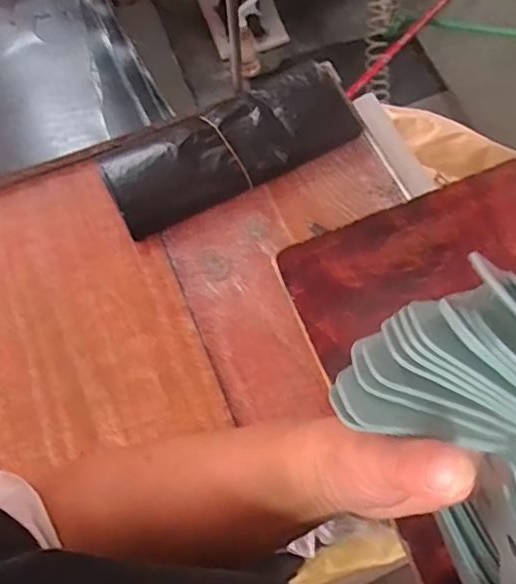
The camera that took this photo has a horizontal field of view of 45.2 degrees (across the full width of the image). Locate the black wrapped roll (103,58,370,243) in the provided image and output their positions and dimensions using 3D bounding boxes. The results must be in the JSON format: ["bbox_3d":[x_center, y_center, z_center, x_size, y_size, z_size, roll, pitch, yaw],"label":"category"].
[{"bbox_3d":[-0.033,-0.176,0.752,0.303,0.044,0.112,-28,67,-11],"label":"black wrapped roll"}]

